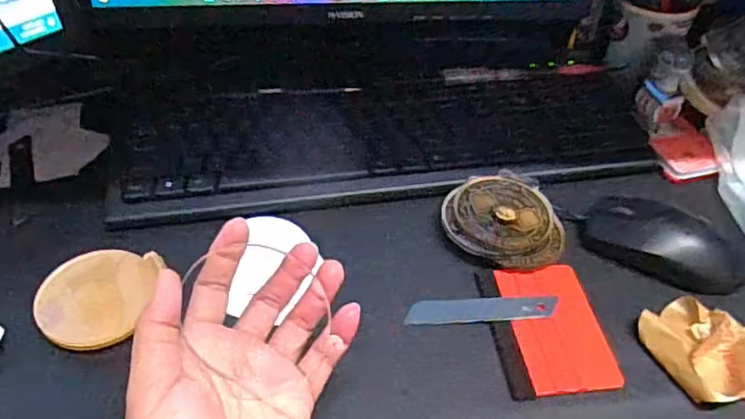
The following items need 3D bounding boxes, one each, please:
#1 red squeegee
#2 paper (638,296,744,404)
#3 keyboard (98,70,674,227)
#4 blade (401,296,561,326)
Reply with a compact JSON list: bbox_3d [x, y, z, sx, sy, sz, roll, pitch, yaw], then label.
[{"bbox_3d":[0.116,0.076,0.402,0.071,0.004,0.097,-3,46,-6],"label":"red squeegee"},{"bbox_3d":[0.216,0.083,0.381,0.060,0.037,0.077,-18,49,-19],"label":"paper"},{"bbox_3d":[0.019,-0.060,0.512,0.450,0.023,0.126,-6,47,-9],"label":"keyboard"},{"bbox_3d":[0.074,0.068,0.411,0.100,0.004,0.019,-4,51,2],"label":"blade"}]

